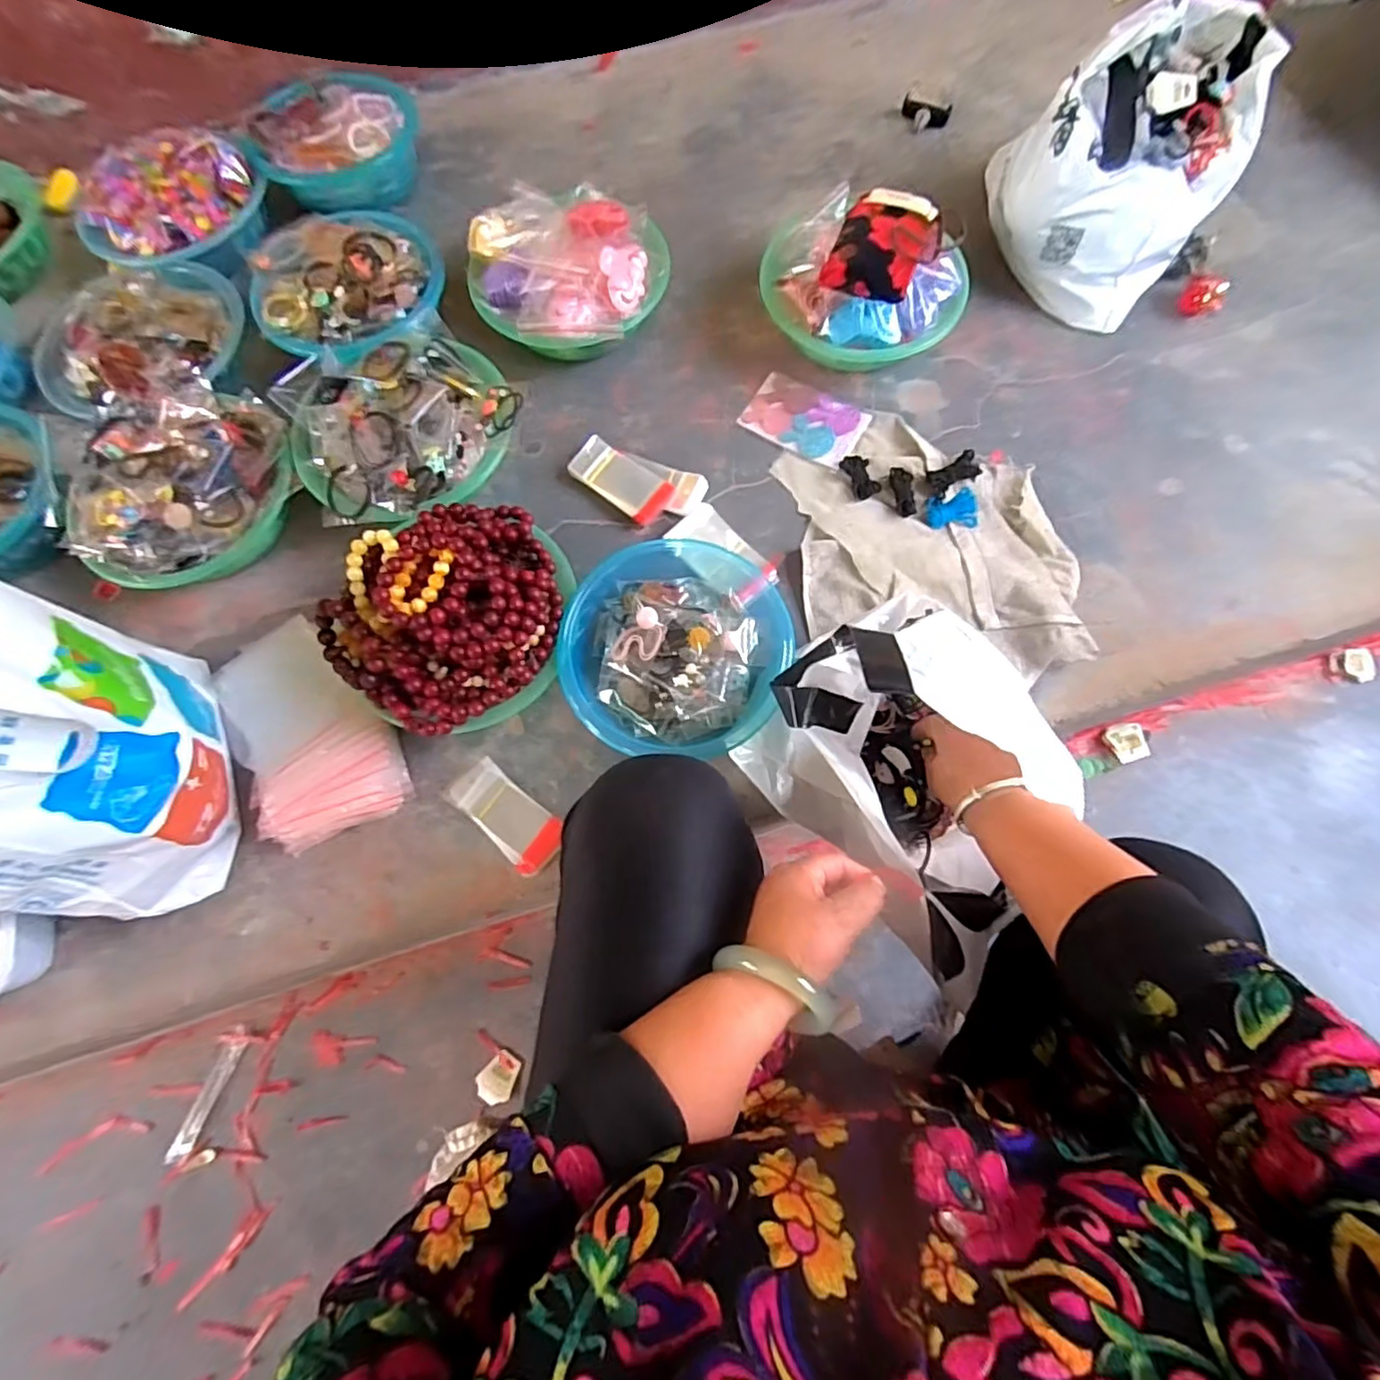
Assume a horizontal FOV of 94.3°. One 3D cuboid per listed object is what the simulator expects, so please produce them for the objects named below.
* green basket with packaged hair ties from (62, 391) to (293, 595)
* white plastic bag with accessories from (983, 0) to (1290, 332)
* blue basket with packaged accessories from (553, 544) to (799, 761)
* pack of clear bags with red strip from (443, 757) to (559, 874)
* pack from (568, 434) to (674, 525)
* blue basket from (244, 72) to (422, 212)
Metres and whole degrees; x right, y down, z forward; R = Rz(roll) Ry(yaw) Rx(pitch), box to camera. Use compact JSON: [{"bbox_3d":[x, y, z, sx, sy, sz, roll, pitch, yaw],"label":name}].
[{"bbox_3d":[-0.539,-0.216,0.681,0.172,0.084,0.237,31,76,11],"label":"green basket with packaged hair ties"},{"bbox_3d":[0.532,-0.666,0.782,0.254,0.198,0.329,40,78,13],"label":"white plastic bag with accessories"},{"bbox_3d":[-0.015,-0.058,0.650,0.224,0.061,0.242,-7,72,0],"label":"blue basket with packaged accessories"},{"bbox_3d":[-0.184,0.125,0.646,0.122,0.012,0.059,41,78,13],"label":"pack of clear bags with red strip"},{"bbox_3d":[-0.078,-0.242,0.734,0.115,0.018,0.056,36,77,12],"label":"pack"},{"bbox_3d":[-0.462,-0.719,0.856,0.215,0.066,0.167,-22,73,-5],"label":"blue basket"}]

